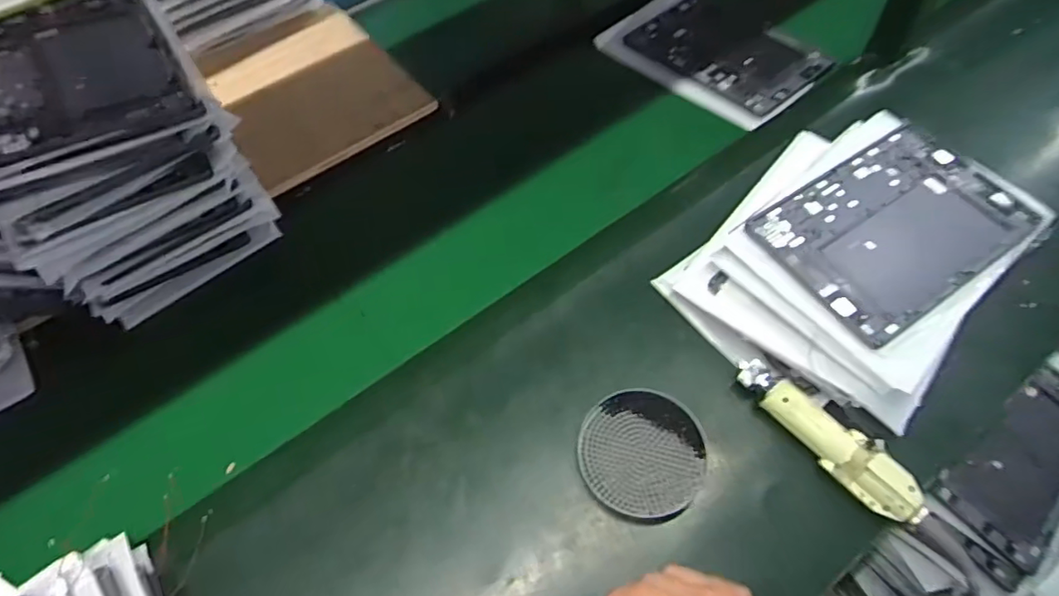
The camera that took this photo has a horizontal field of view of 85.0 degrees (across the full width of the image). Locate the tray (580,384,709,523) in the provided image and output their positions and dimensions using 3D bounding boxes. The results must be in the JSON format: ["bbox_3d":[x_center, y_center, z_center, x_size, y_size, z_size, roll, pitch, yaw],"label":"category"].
[{"bbox_3d":[0.103,0.139,0.529,0.110,0.016,0.113,-3,57,1],"label":"tray"}]

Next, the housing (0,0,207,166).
[{"bbox_3d":[-0.440,-0.221,0.552,0.171,0.012,0.257,-28,59,-21],"label":"housing"}]

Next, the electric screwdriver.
[{"bbox_3d":[0.265,0.123,0.515,0.036,0.028,0.179,-36,62,-19],"label":"electric screwdriver"}]

